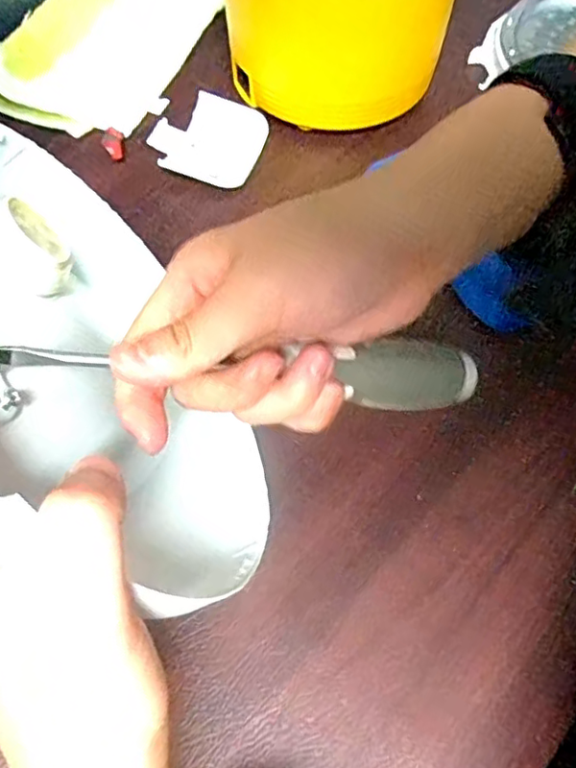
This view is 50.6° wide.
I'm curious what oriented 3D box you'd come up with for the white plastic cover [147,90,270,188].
[{"bbox_3d":[-0.058,-0.174,0.430,0.079,0.012,0.074,17,62,8],"label":"white plastic cover"}]

